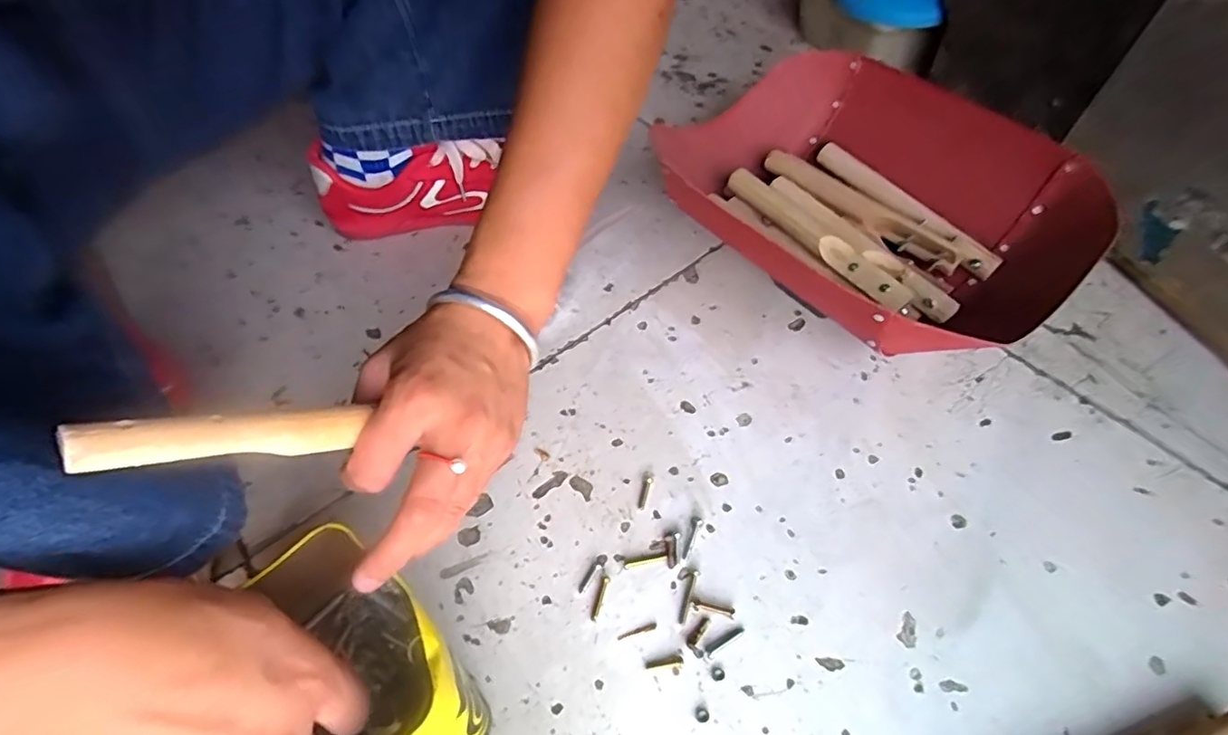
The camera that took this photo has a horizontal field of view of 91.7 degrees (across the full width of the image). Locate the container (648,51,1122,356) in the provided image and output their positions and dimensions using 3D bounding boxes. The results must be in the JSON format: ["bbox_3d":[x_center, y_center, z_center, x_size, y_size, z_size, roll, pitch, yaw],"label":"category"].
[{"bbox_3d":[0.179,-0.124,0.467,0.224,0.105,0.290,-36,61,-21],"label":"container"}]

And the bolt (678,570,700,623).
[{"bbox_3d":[0.043,0.134,0.351,0.006,0.004,0.032,18,57,14],"label":"bolt"}]

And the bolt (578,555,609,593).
[{"bbox_3d":[-0.013,0.124,0.361,0.006,0.004,0.027,27,60,20],"label":"bolt"}]

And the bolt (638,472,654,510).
[{"bbox_3d":[0.021,0.081,0.391,0.008,0.004,0.026,8,55,8],"label":"bolt"}]

